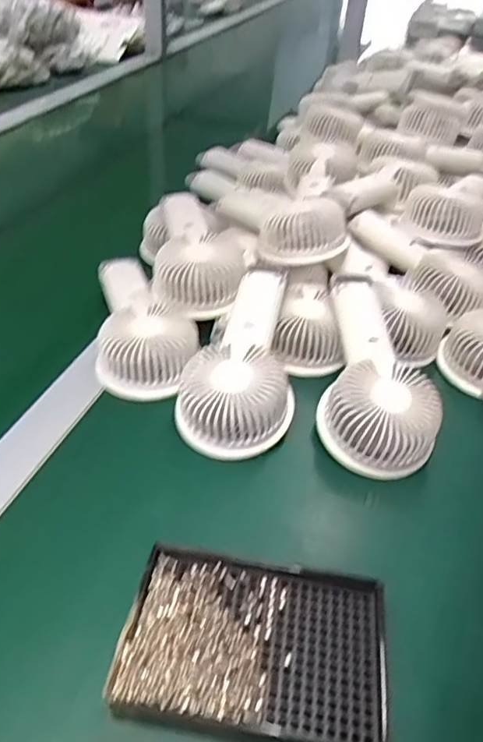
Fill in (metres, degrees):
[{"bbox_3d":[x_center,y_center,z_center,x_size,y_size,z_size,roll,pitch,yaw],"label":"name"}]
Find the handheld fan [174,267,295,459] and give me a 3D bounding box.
[{"bbox_3d":[0.007,-0.020,0.459,0.086,0.044,0.184,12,57,8],"label":"handheld fan"}]

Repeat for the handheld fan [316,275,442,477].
[{"bbox_3d":[0.110,-0.004,0.463,0.086,0.059,0.175,7,41,3],"label":"handheld fan"}]

